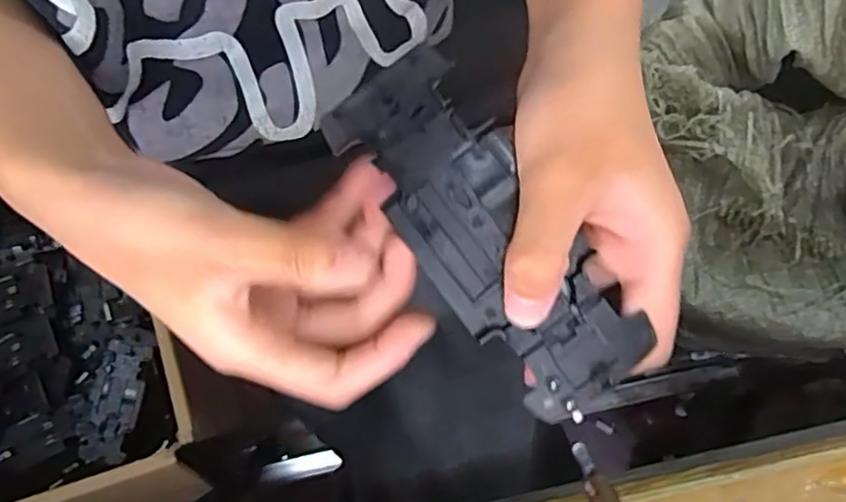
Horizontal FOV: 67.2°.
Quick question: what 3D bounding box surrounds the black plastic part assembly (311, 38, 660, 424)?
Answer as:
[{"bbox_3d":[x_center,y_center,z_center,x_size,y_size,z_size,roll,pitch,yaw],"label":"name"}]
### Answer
[{"bbox_3d":[0.020,-0.006,0.210,0.045,0.013,0.125,-35,84,-8],"label":"black plastic part assembly"}]

